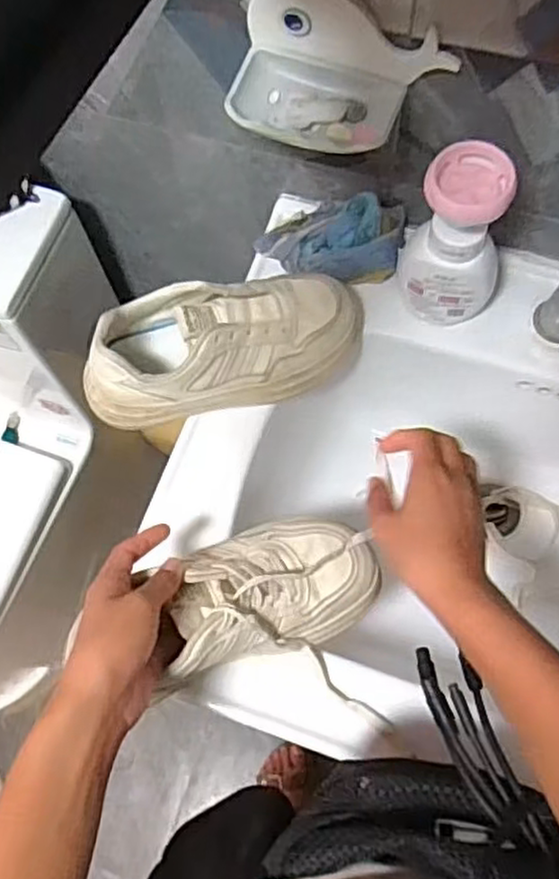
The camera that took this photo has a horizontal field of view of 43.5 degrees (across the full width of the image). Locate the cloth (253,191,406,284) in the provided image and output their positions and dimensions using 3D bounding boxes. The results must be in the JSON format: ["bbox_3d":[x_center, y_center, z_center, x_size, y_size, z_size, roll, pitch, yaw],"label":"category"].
[{"bbox_3d":[0.048,-0.189,0.650,0.138,0.057,0.079,-2,68,2],"label":"cloth"}]

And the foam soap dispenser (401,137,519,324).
[{"bbox_3d":[0.148,-0.164,0.585,0.083,0.153,0.058,9,68,6],"label":"foam soap dispenser"}]

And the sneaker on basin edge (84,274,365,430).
[{"bbox_3d":[-0.043,-0.081,0.598,0.247,0.093,0.086,-20,68,-6],"label":"sneaker on basin edge"}]

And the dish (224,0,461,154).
[{"bbox_3d":[0.041,-0.266,0.515,0.159,0.074,0.081,17,69,9],"label":"dish"}]

